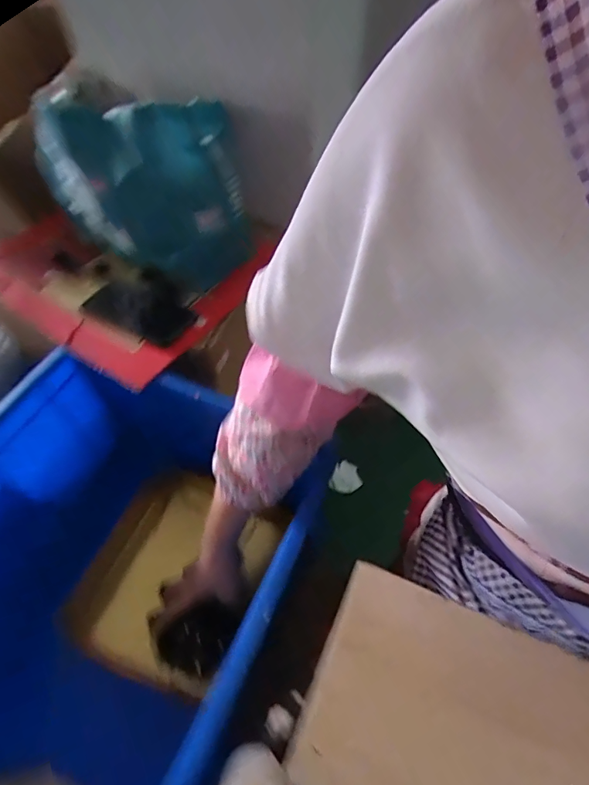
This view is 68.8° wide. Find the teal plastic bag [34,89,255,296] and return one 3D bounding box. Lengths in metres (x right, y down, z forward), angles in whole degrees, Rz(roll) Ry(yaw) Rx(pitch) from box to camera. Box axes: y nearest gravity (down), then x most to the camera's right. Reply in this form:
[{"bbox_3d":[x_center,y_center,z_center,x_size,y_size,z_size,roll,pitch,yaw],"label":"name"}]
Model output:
[{"bbox_3d":[-0.217,-0.306,0.644,0.197,0.229,0.279,-36,61,-23],"label":"teal plastic bag"}]

